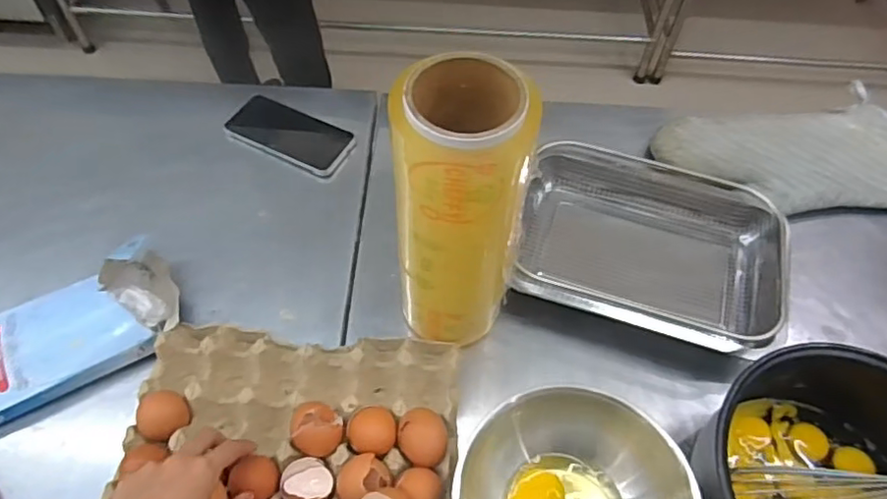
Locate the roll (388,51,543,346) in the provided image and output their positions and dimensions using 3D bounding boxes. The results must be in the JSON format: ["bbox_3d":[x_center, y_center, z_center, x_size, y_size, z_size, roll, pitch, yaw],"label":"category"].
[{"bbox_3d":[0.015,-0.023,0.539,0.099,0.290,0.091,0,56,0],"label":"roll"}]

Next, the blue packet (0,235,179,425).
[{"bbox_3d":[-0.382,0.070,0.601,0.208,0.101,0.113,-25,61,-16],"label":"blue packet"}]

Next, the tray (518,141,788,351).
[{"bbox_3d":[0.236,0.002,0.720,0.296,0.088,0.227,16,58,10],"label":"tray"}]

